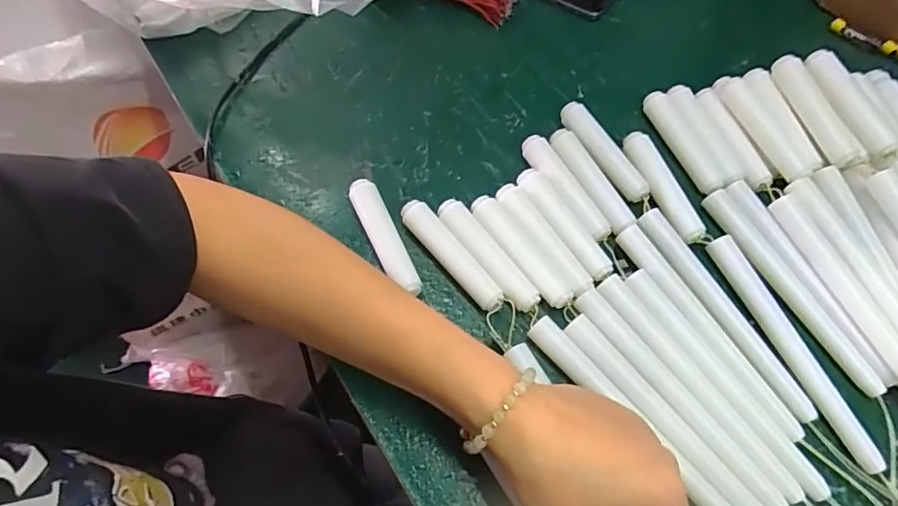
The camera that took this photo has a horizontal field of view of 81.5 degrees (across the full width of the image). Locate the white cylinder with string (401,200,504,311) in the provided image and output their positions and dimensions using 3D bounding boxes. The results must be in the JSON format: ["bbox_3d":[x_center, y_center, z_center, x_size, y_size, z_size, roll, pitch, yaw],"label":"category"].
[{"bbox_3d":[0.001,0.002,0.338,0.016,0.017,0.091,-36,68,-16],"label":"white cylinder with string"}]

